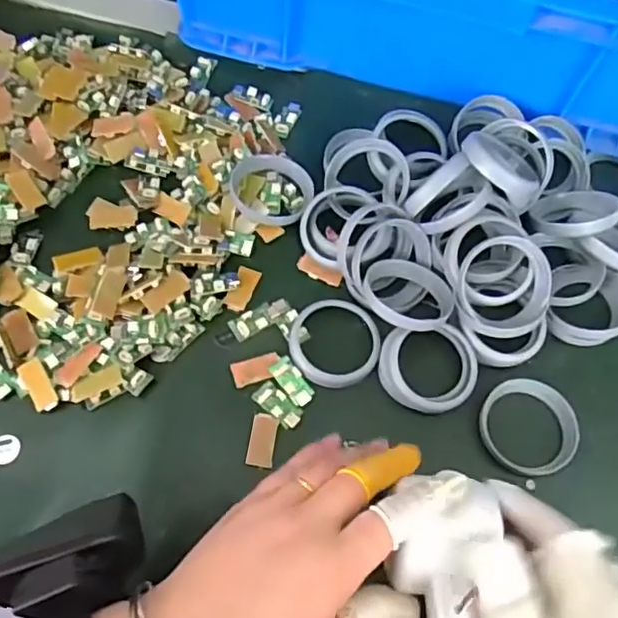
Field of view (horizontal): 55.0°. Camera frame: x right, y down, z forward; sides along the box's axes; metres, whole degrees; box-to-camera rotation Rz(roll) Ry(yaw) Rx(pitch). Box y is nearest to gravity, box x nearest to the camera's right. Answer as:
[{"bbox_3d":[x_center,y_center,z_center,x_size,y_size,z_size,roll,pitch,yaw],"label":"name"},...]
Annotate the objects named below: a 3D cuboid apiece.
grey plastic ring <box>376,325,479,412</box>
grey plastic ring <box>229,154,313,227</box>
[{"bbox_3d":[0.077,0.038,0.376,0.061,0.016,0.052,-2,66,-4],"label":"grey plastic ring"},{"bbox_3d":[-0.026,-0.087,0.424,0.057,0.013,0.059,1,66,-3],"label":"grey plastic ring"}]

